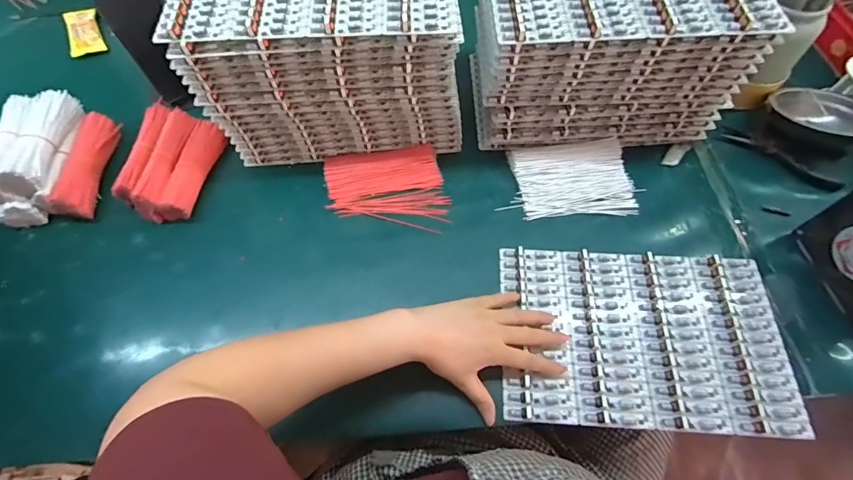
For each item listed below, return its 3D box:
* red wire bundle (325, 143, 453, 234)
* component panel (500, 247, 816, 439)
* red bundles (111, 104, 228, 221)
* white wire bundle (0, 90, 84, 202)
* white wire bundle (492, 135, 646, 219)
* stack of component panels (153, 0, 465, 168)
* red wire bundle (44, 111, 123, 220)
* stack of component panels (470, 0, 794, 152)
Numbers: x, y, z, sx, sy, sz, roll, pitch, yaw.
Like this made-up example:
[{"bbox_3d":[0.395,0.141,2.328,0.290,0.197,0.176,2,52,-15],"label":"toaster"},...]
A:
[{"bbox_3d":[-0.053,-0.068,0.555,0.153,0.015,0.123,-5,63,-2],"label":"red wire bundle"},{"bbox_3d":[0.237,0.102,0.464,0.298,0.011,0.191,3,63,2],"label":"component panel"},{"bbox_3d":[-0.344,-0.103,0.559,0.120,0.043,0.154,13,64,7],"label":"red bundles"},{"bbox_3d":[-0.509,-0.121,0.543,0.087,0.052,0.154,-6,63,-2],"label":"white wire bundle"},{"bbox_3d":[0.193,-0.082,0.559,0.157,0.016,0.109,-3,63,-1],"label":"white wire bundle"},{"bbox_3d":[-0.116,-0.241,0.540,0.306,0.203,0.187,-3,63,-1],"label":"stack of component panels"},{"bbox_3d":[-0.450,-0.100,0.556,0.045,0.045,0.151,-3,63,-1],"label":"red wire bundle"},{"bbox_3d":[0.221,-0.250,0.545,0.301,0.187,0.181,-4,63,-1],"label":"stack of component panels"}]

